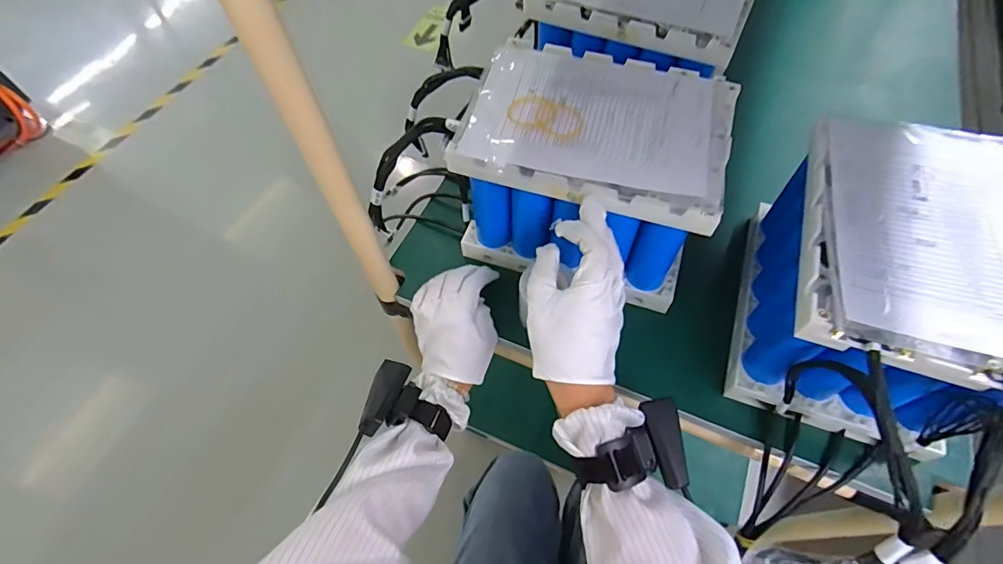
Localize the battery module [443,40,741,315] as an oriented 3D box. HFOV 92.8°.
[{"bbox_3d":[0.089,-0.109,0.488,0.226,0.157,0.160,16,61,10],"label":"battery module"}]

